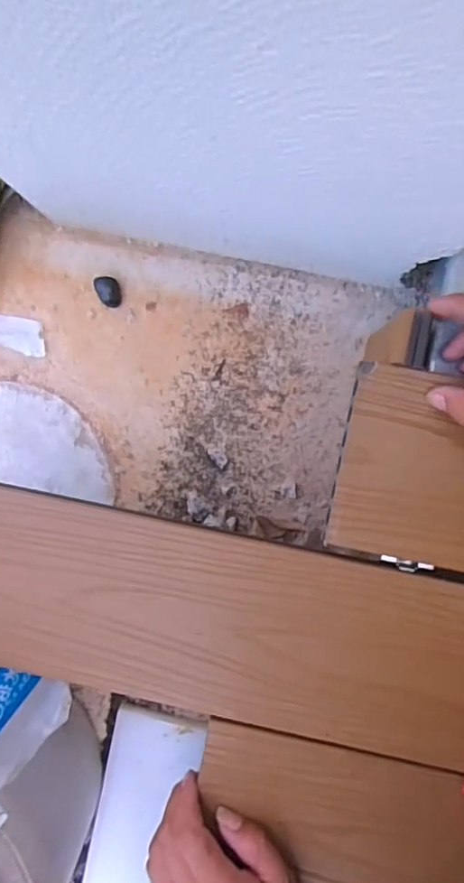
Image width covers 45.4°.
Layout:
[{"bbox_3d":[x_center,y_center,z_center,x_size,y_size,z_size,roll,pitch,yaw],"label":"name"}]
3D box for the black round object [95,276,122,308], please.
[{"bbox_3d":[-0.121,-0.147,0.546,0.020,0.015,0.030,-17,92,4],"label":"black round object"}]

